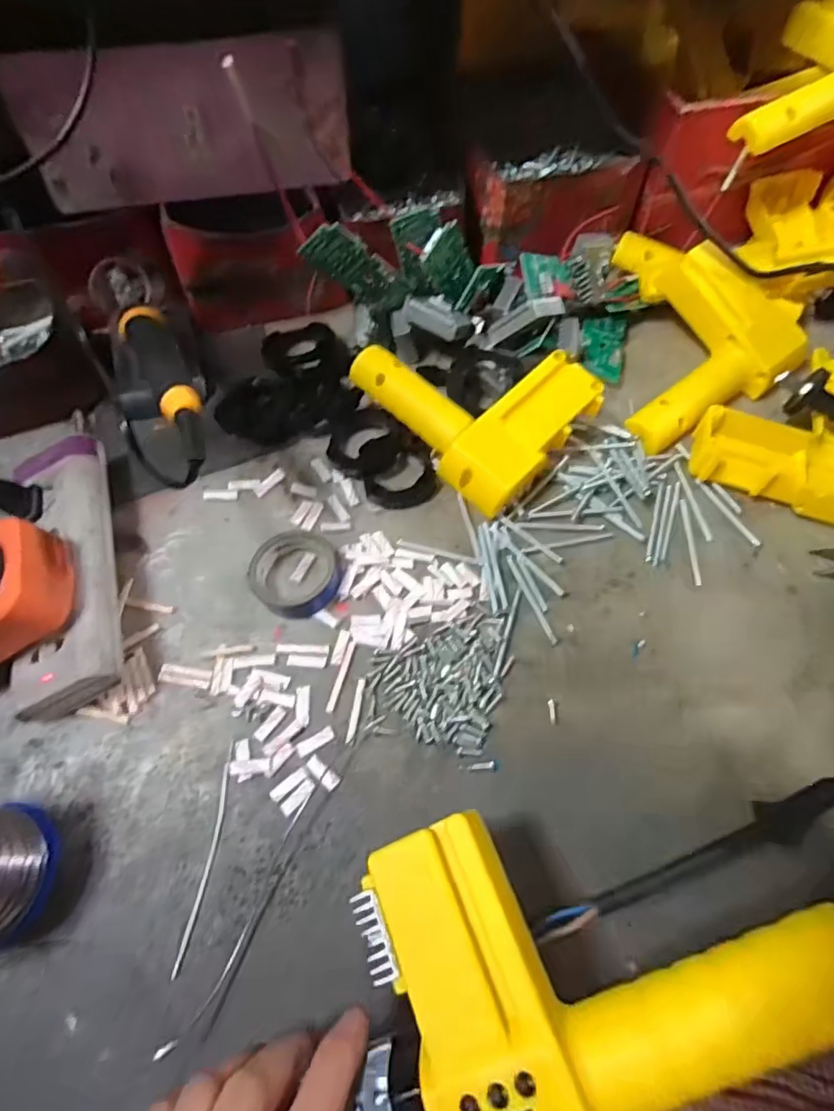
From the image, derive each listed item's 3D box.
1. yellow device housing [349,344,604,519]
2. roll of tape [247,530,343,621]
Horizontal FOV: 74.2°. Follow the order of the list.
[{"bbox_3d":[0.037,-0.110,0.389,0.149,0.042,0.115,41,71,20],"label":"yellow device housing"},{"bbox_3d":[-0.074,0.010,0.343,0.054,0.016,0.054,-1,63,1],"label":"roll of tape"}]

